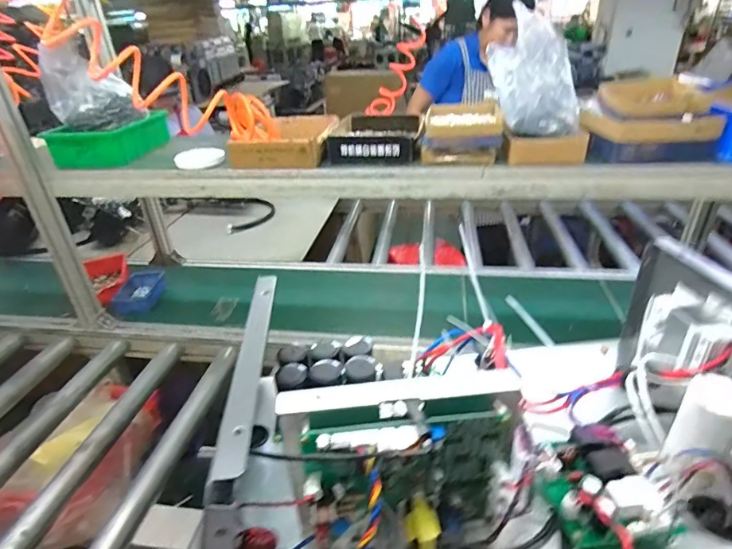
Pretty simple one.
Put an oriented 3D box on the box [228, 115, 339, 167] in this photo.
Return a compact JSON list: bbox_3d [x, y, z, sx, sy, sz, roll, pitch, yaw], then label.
[{"bbox_3d":[-0.161,-0.291,0.947,0.190,0.049,0.270,-1,31,4],"label":"box"}]

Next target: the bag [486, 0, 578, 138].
[{"bbox_3d":[0.304,-0.361,0.801,0.169,0.189,0.118,6,32,16],"label":"bag"}]

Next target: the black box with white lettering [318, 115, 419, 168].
[{"bbox_3d":[0.017,-0.284,0.918,0.183,0.054,0.215,0,31,6],"label":"black box with white lettering"}]

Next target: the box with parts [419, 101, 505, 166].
[{"bbox_3d":[0.190,-0.280,0.869,0.144,0.070,0.194,4,32,13],"label":"box with parts"}]

